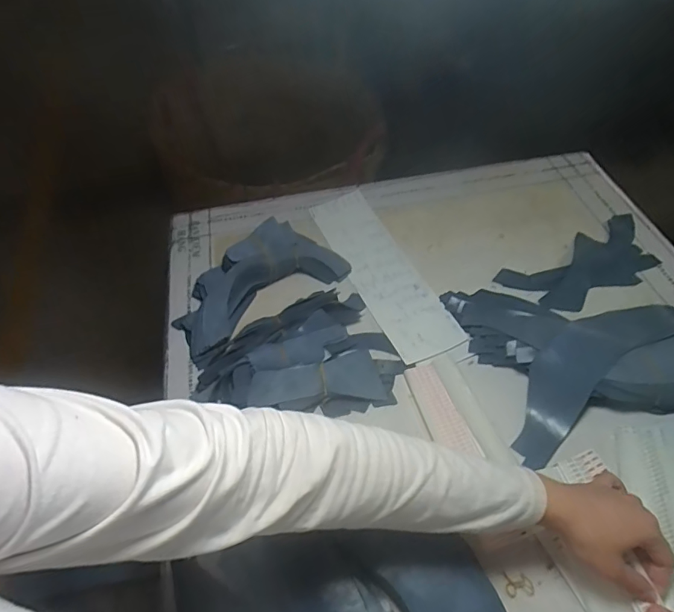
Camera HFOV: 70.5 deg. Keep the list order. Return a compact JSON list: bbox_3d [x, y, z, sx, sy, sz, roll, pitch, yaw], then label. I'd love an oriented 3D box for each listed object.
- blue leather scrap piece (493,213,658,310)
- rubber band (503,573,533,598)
[{"bbox_3d":[0.357,-0.057,0.675,0.248,0.010,0.100,-24,55,-16],"label":"blue leather scrap piece"},{"bbox_3d":[0.167,0.256,0.438,0.025,0.004,0.019,-4,52,-2],"label":"rubber band"}]

